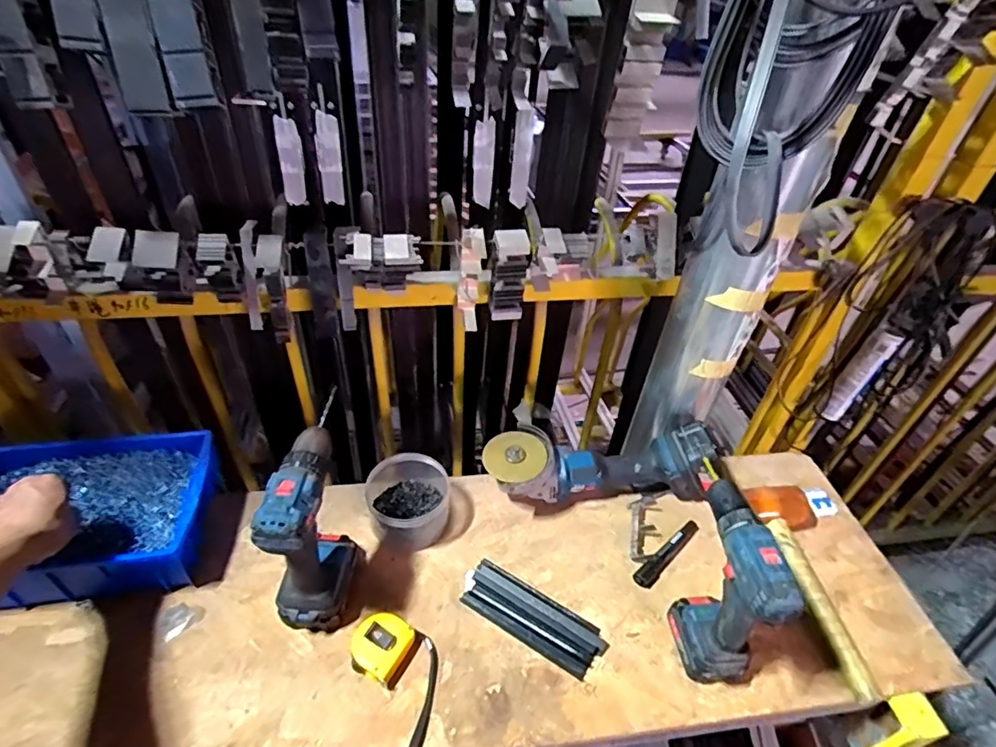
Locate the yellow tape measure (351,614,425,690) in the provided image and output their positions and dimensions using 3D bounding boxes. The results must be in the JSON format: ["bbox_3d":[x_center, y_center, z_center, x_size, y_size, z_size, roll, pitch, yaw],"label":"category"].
[{"bbox_3d":[-0.137,0.324,0.640,0.072,0.031,0.066,23,44,18],"label":"yellow tape measure"}]

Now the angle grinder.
[{"bbox_3d":[0.158,0.135,0.810,0.353,0.108,0.104,0,41,-7],"label":"angle grinder"}]

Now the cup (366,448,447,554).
[{"bbox_3d":[-0.128,0.179,0.771,0.108,0.071,0.125,-3,42,-11],"label":"cup"}]

